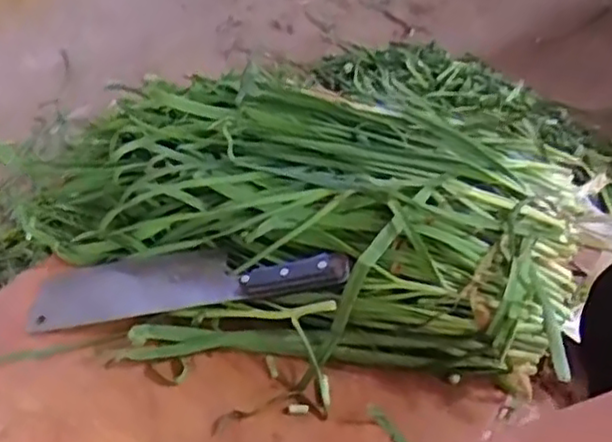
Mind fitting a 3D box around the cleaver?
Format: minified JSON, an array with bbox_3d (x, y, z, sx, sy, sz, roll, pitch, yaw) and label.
[{"bbox_3d":[-0.100,0.052,0.595,0.272,0.023,0.068,-7,41,12],"label":"cleaver"}]

